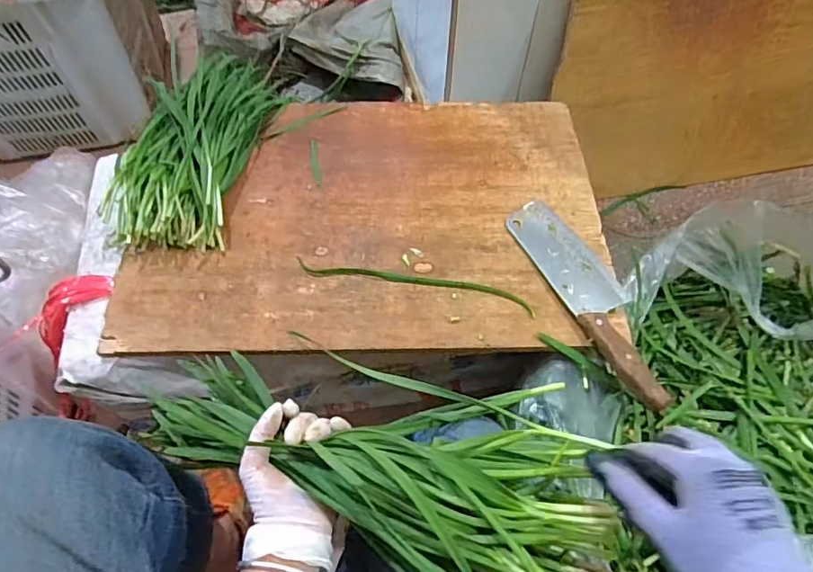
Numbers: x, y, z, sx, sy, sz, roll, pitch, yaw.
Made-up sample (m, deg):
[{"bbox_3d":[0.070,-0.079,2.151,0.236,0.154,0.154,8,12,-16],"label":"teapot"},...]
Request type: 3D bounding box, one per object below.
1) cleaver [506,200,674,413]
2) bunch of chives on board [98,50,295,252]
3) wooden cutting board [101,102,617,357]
[{"bbox_3d":[0.218,0.005,0.605,0.073,0.027,0.289,-21,62,-13],"label":"cleaver"},{"bbox_3d":[-0.278,-0.215,0.711,0.159,0.059,0.376,10,60,5],"label":"bunch of chives on board"},{"bbox_3d":[-0.041,-0.101,0.677,0.578,0.013,0.399,0,59,-1],"label":"wooden cutting board"}]

